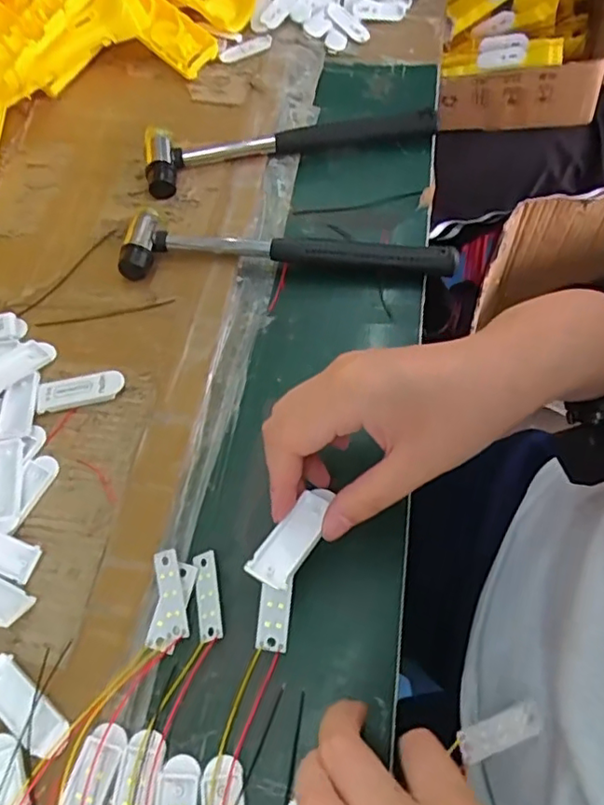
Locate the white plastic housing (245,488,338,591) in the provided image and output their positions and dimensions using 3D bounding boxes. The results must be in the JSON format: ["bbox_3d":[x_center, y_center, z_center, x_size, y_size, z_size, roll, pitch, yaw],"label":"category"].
[{"bbox_3d":[-0.003,0.064,0.286,0.021,0.004,0.056,29,56,17],"label":"white plastic housing"}]

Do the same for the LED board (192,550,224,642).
[{"bbox_3d":[-0.051,0.104,0.318,0.014,0.004,0.046,-11,62,-2],"label":"LED board"}]

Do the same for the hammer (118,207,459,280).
[{"bbox_3d":[-0.011,-0.111,0.424,0.232,0.024,0.050,1,62,4],"label":"hammer"}]

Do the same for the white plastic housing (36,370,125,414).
[{"bbox_3d":[-0.146,-0.008,0.387,0.057,0.006,0.023,-9,62,-1],"label":"white plastic housing"}]

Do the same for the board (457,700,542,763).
[{"bbox_3d":[0.101,0.167,0.298,0.045,0.004,0.015,-15,69,-11],"label":"board"}]

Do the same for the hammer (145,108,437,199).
[{"bbox_3d":[-0.010,-0.215,0.478,0.233,0.021,0.057,-14,62,-3],"label":"hammer"}]

